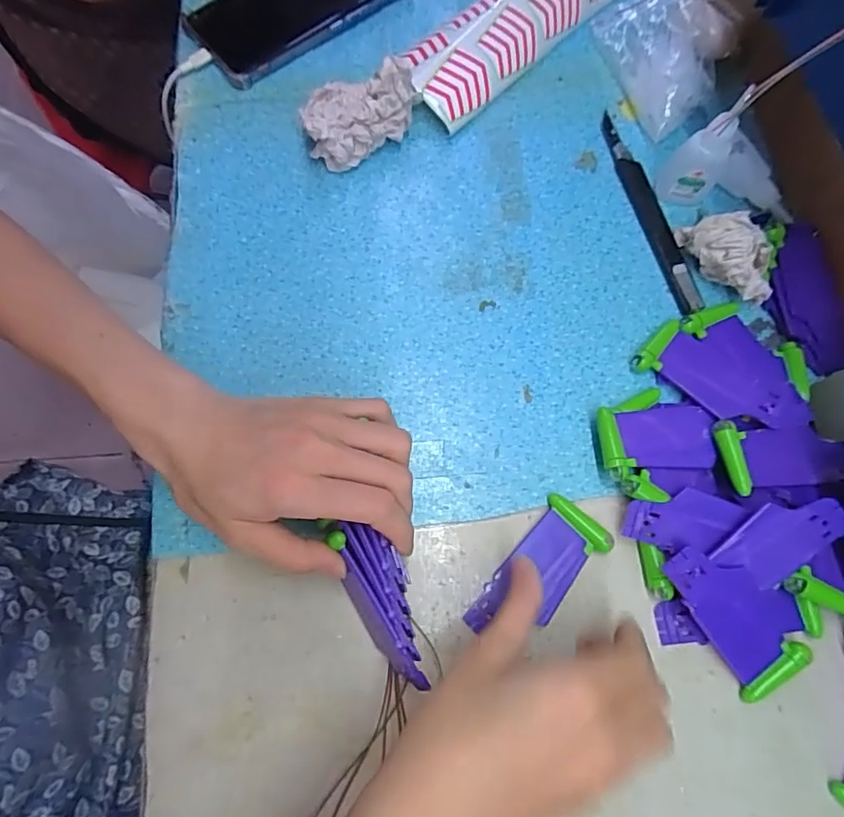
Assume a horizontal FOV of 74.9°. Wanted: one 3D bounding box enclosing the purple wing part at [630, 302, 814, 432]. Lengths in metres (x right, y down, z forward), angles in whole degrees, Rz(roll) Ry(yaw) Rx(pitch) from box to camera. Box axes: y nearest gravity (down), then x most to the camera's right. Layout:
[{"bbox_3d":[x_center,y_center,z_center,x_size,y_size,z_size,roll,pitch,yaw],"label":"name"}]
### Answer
[{"bbox_3d":[0.194,-0.027,0.345,0.099,0.024,0.070,38,76,9],"label":"purple wing part"}]

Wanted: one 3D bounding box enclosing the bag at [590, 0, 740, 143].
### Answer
[{"bbox_3d":[0.192,-0.268,0.413,0.088,0.034,0.113,-17,75,-7],"label":"bag"}]

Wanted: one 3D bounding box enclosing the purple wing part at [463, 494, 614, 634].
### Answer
[{"bbox_3d":[0.067,0.096,0.313,0.041,0.008,0.089,37,76,9],"label":"purple wing part"}]

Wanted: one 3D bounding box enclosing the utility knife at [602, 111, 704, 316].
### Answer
[{"bbox_3d":[0.164,-0.141,0.390,0.022,0.010,0.165,-15,74,-6],"label":"utility knife"}]

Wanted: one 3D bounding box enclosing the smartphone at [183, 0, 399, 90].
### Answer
[{"bbox_3d":[-0.096,-0.317,0.426,0.167,0.014,0.082,-38,78,-12],"label":"smartphone"}]

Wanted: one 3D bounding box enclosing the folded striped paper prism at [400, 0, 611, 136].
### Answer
[{"bbox_3d":[0.075,-0.294,0.417,0.056,0.035,0.213,44,77,10],"label":"folded striped paper prism"}]

